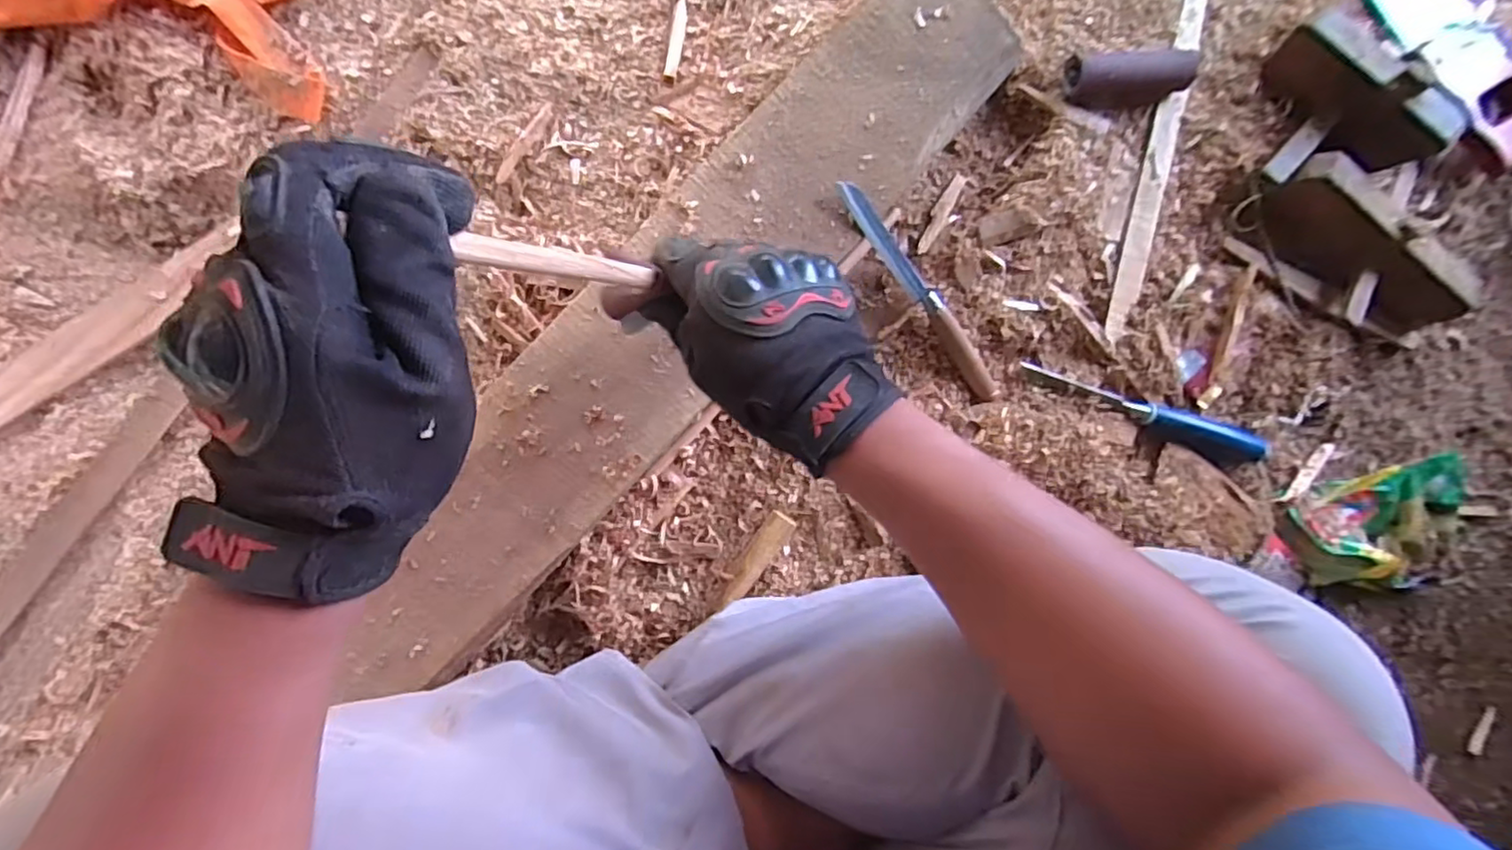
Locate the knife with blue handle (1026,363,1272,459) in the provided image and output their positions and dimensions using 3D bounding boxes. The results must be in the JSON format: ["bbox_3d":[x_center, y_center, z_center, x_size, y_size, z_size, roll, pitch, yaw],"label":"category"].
[{"bbox_3d":[0.338,-0.011,0.549,0.227,0.019,0.028,17,90,-7],"label":"knife with blue handle"}]

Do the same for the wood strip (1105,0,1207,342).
[{"bbox_3d":[0.347,-0.245,0.551,0.027,0.004,0.351,14,91,-7],"label":"wood strip"}]

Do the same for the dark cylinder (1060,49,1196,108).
[{"bbox_3d":[0.306,-0.283,0.526,0.103,0.038,0.031,-2,93,-7],"label":"dark cylinder"}]

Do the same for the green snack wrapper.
[{"bbox_3d":[0.548,0.095,0.565,0.160,0.031,0.099,-13,94,-6],"label":"green snack wrapper"}]

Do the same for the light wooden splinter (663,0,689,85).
[{"bbox_3d":[-0.065,-0.320,0.532,0.011,0.006,0.081,9,89,-6],"label":"light wooden splinter"}]

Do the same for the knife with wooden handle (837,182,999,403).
[{"bbox_3d":[0.131,-0.100,0.503,0.024,0.014,0.210,-44,109,-5],"label":"knife with wooden handle"}]

